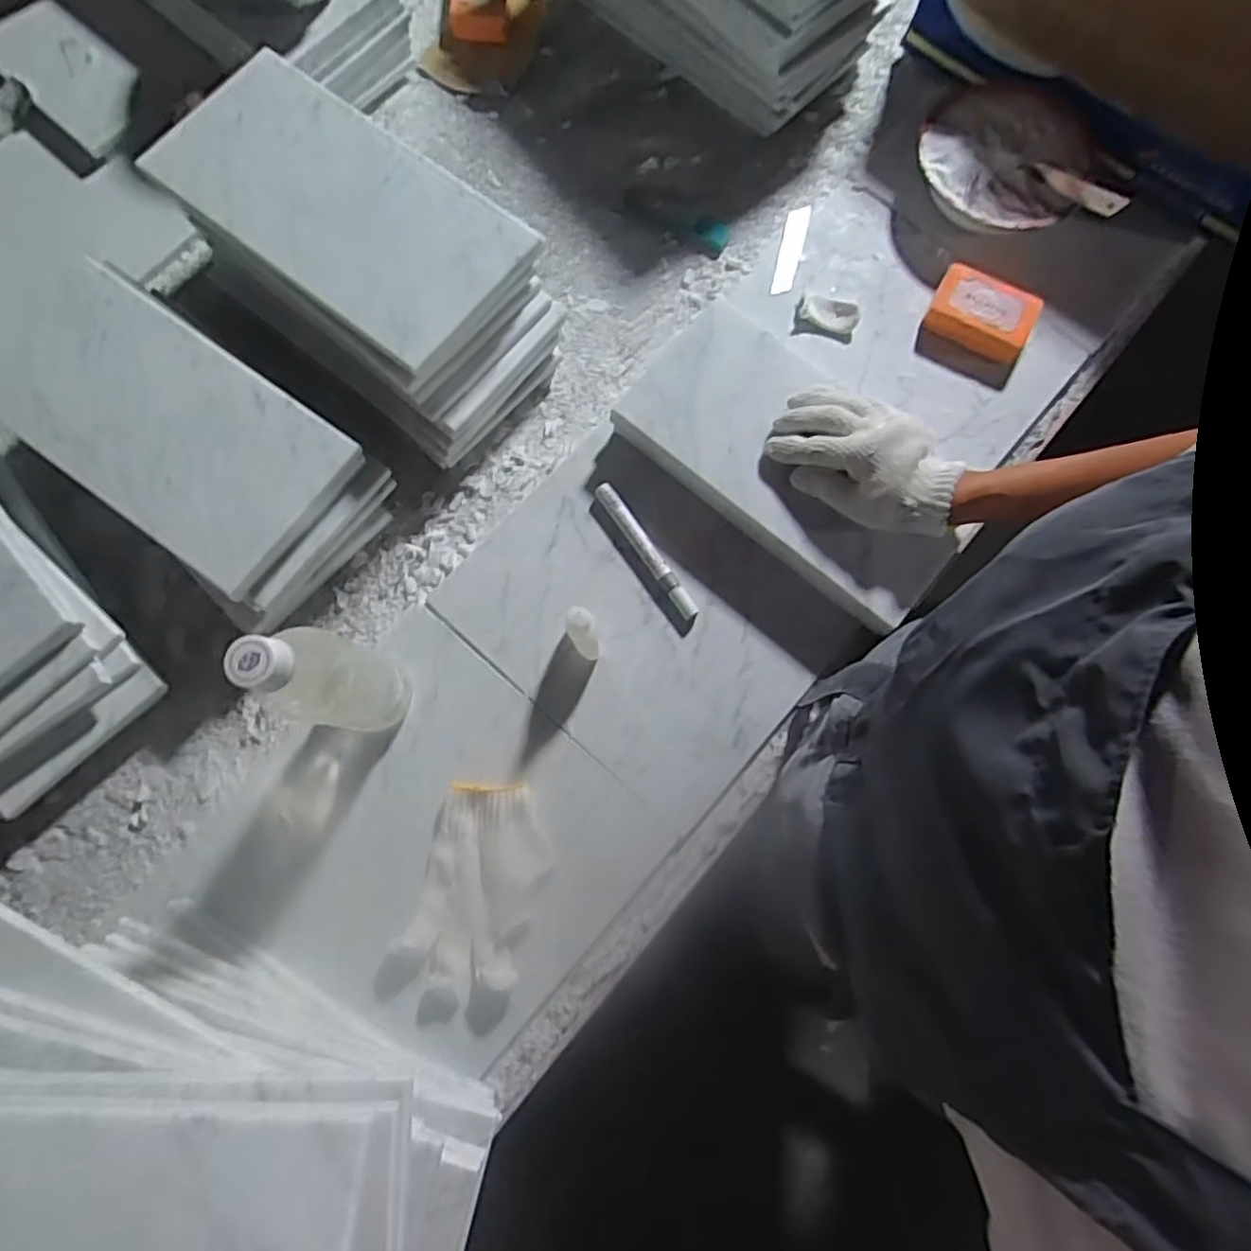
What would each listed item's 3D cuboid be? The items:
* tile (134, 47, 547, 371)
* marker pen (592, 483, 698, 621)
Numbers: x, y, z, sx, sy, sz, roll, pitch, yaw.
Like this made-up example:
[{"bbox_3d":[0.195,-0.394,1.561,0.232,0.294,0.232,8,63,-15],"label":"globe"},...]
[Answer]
[{"bbox_3d":[-0.228,-0.338,0.546,0.289,0.018,0.154,40,74,9],"label":"tile"},{"bbox_3d":[0.019,-0.067,0.611,0.017,0.016,0.142,-34,81,-6],"label":"marker pen"}]

